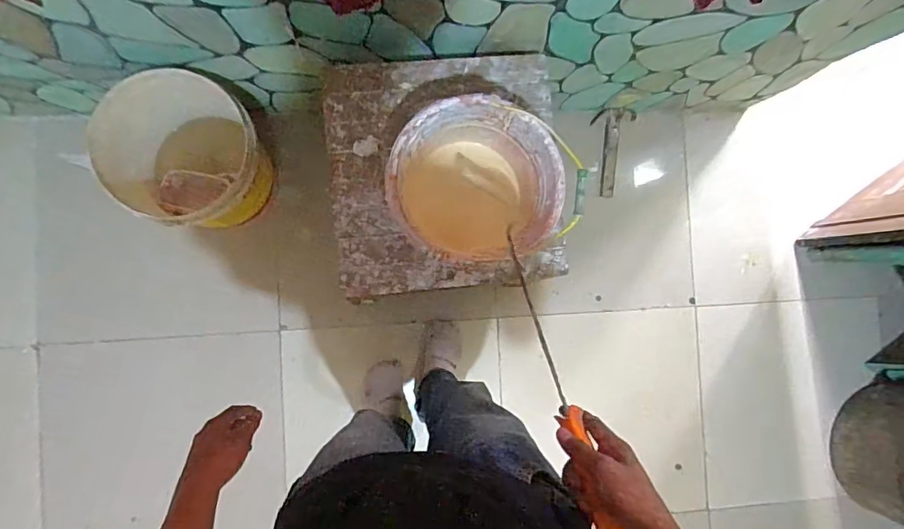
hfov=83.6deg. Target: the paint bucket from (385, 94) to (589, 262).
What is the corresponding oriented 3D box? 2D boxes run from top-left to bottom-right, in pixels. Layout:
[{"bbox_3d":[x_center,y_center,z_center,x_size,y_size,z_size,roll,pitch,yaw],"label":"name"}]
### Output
[{"bbox_3d":[0.037,-0.132,0.894,0.277,0.207,0.256,0,87,-6],"label":"paint bucket"}]

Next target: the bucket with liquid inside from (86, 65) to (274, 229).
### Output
[{"bbox_3d":[-0.602,-0.246,1.217,0.337,0.379,0.328,0,87,-6],"label":"bucket with liquid inside"}]

